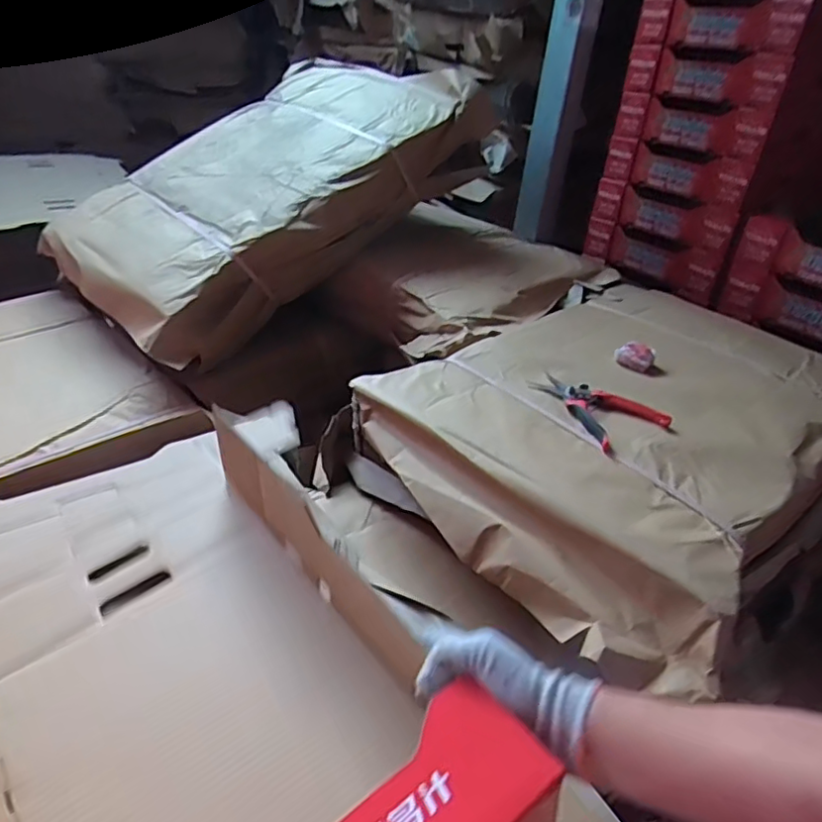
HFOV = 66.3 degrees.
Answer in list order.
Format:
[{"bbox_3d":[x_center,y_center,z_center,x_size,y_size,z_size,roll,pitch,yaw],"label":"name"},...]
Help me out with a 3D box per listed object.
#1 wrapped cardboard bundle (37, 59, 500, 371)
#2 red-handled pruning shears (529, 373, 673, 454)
[{"bbox_3d":[-0.289,-0.455,1.269,0.519,0.151,0.817,35,68,27],"label":"wrapped cardboard bundle"},{"bbox_3d":[0.246,-0.014,0.858,0.117,0.027,0.173,-12,36,-28],"label":"red-handled pruning shears"}]

